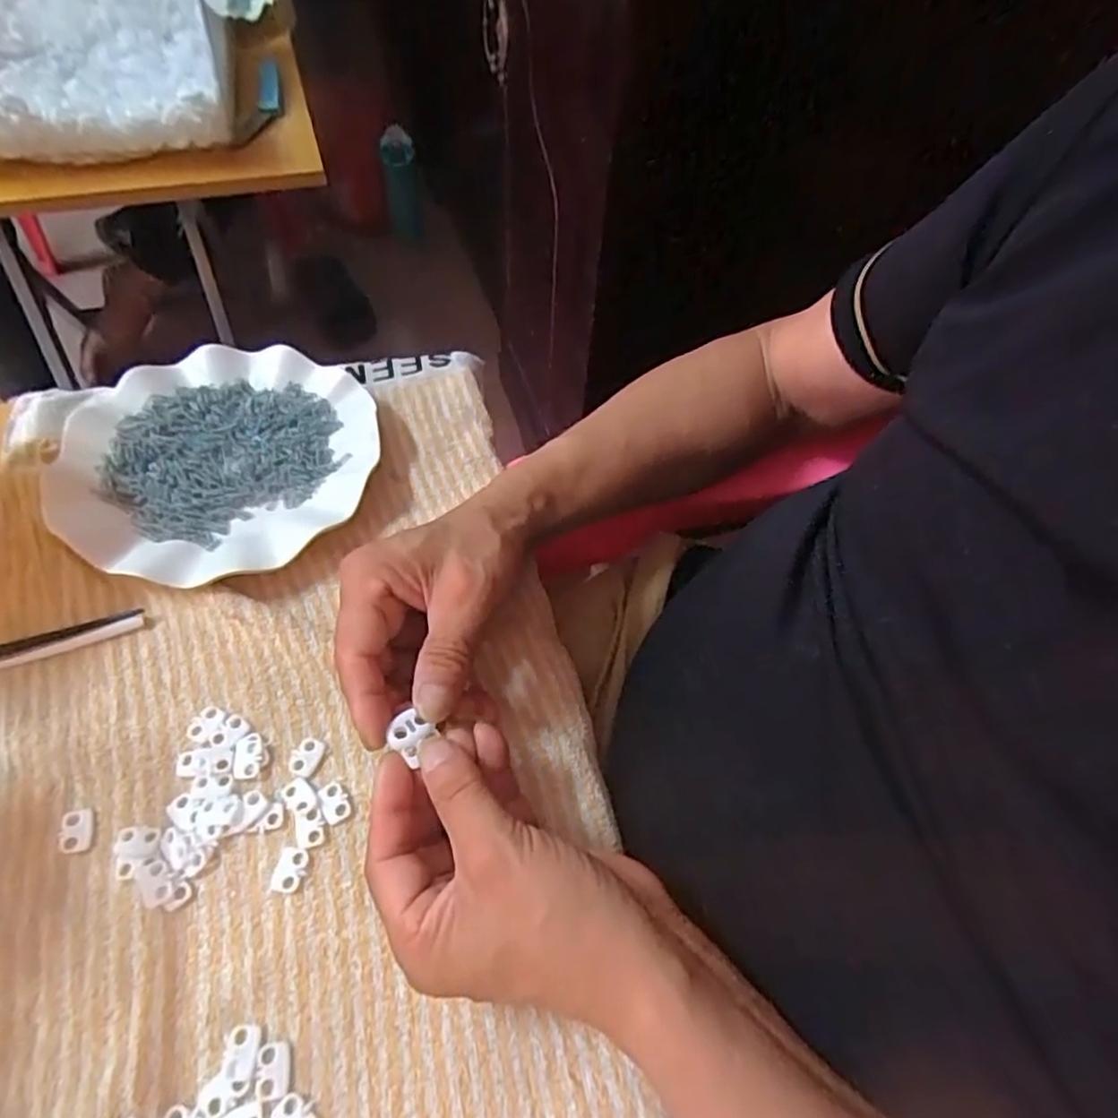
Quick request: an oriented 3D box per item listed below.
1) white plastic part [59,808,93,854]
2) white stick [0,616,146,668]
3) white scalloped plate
[{"bbox_3d":[-0.220,0.124,0.306,0.012,0.004,0.019,-12,58,-11],"label":"white plastic part"},{"bbox_3d":[-0.270,0.048,0.352,0.095,0.006,0.007,-17,59,-14],"label":"white stick"},{"bbox_3d":[-0.210,-0.061,0.414,0.179,0.027,0.176,2,56,-2],"label":"white scalloped plate"}]

